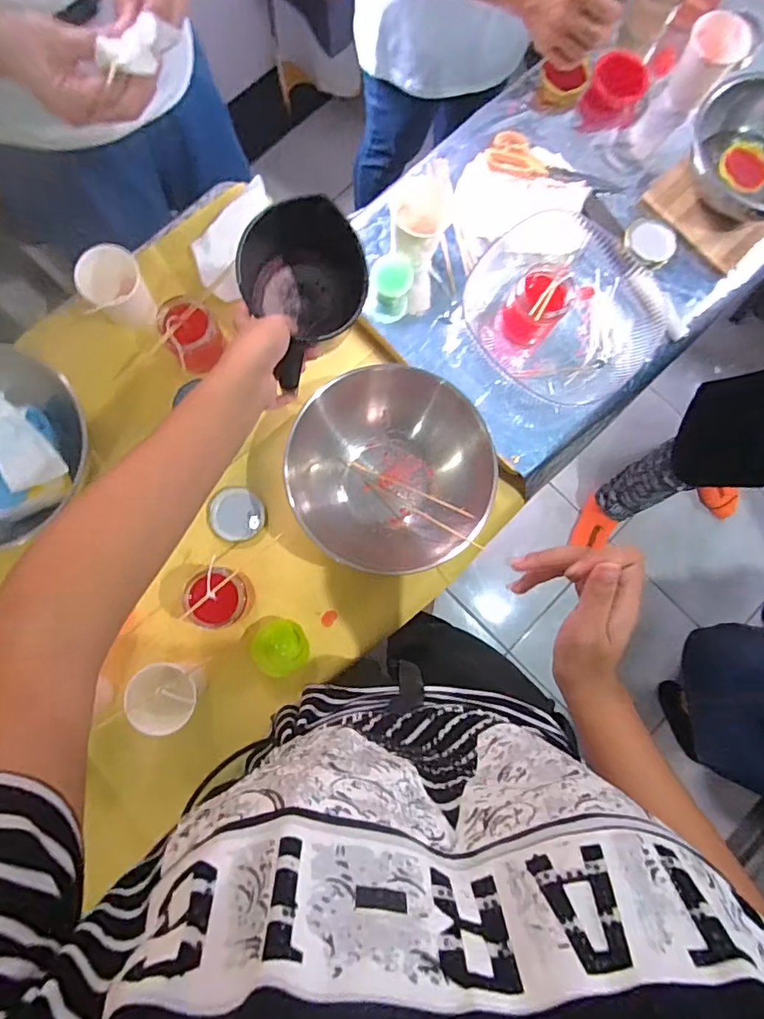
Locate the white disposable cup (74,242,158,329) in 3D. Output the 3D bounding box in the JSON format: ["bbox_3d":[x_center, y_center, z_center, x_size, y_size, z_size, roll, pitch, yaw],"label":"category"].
[{"bbox_3d":[-0.328,-0.271,0.675,0.074,0.092,0.074,-34,85,-7],"label":"white disposable cup"}]

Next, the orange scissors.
[{"bbox_3d":[0.239,-0.466,0.730,0.188,0.019,0.065,20,81,0],"label":"orange scissors"}]

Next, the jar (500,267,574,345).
[{"bbox_3d":[0.190,-0.249,0.656,0.064,0.084,0.064,0,82,-3],"label":"jar"}]

